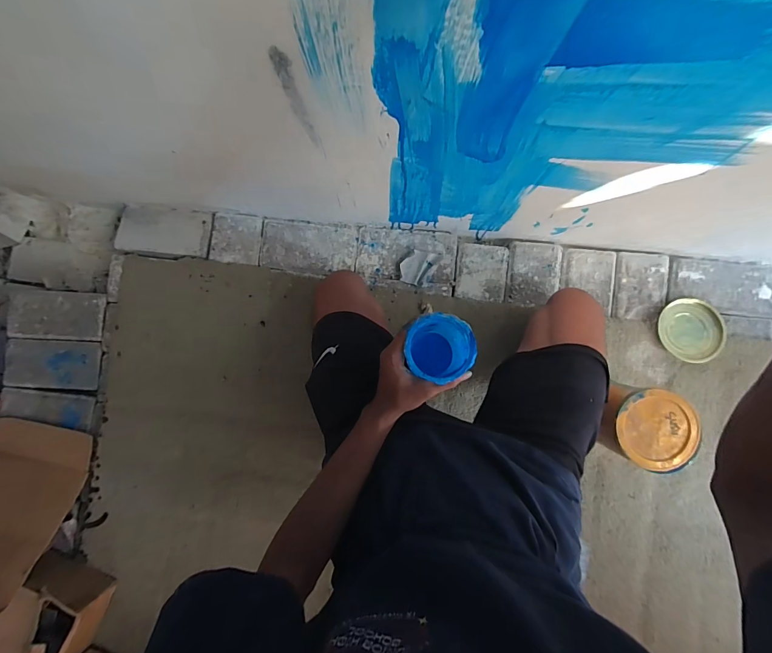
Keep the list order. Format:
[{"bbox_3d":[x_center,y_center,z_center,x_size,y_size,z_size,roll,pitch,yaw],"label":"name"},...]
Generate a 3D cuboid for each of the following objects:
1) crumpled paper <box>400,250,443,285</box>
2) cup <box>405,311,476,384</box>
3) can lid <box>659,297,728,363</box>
[{"bbox_3d":[0.068,-0.129,0.778,0.057,0.011,0.086,38,87,6],"label":"crumpled paper"},{"bbox_3d":[0.074,0.029,0.532,0.091,0.089,0.087,0,84,2],"label":"cup"},{"bbox_3d":[0.615,0.008,0.741,0.111,0.017,0.129,-44,84,-3],"label":"can lid"}]

